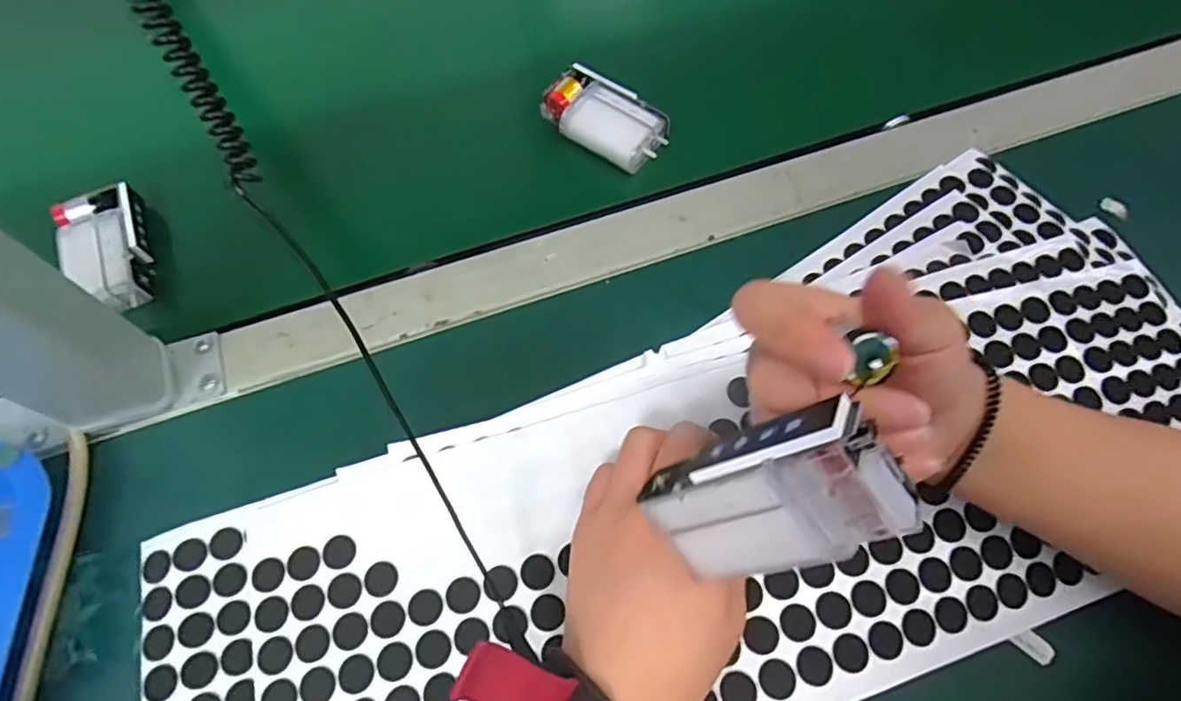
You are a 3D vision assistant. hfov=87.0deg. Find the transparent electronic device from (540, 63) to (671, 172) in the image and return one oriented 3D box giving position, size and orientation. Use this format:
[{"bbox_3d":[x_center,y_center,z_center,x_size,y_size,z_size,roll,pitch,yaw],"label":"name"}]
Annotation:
[{"bbox_3d":[0.008,-0.148,0.397,0.080,0.015,0.046,35,70,15],"label":"transparent electronic device"}]

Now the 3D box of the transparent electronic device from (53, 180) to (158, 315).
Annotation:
[{"bbox_3d":[-0.278,-0.057,0.357,0.043,0.018,0.075,-21,67,-9],"label":"transparent electronic device"}]

